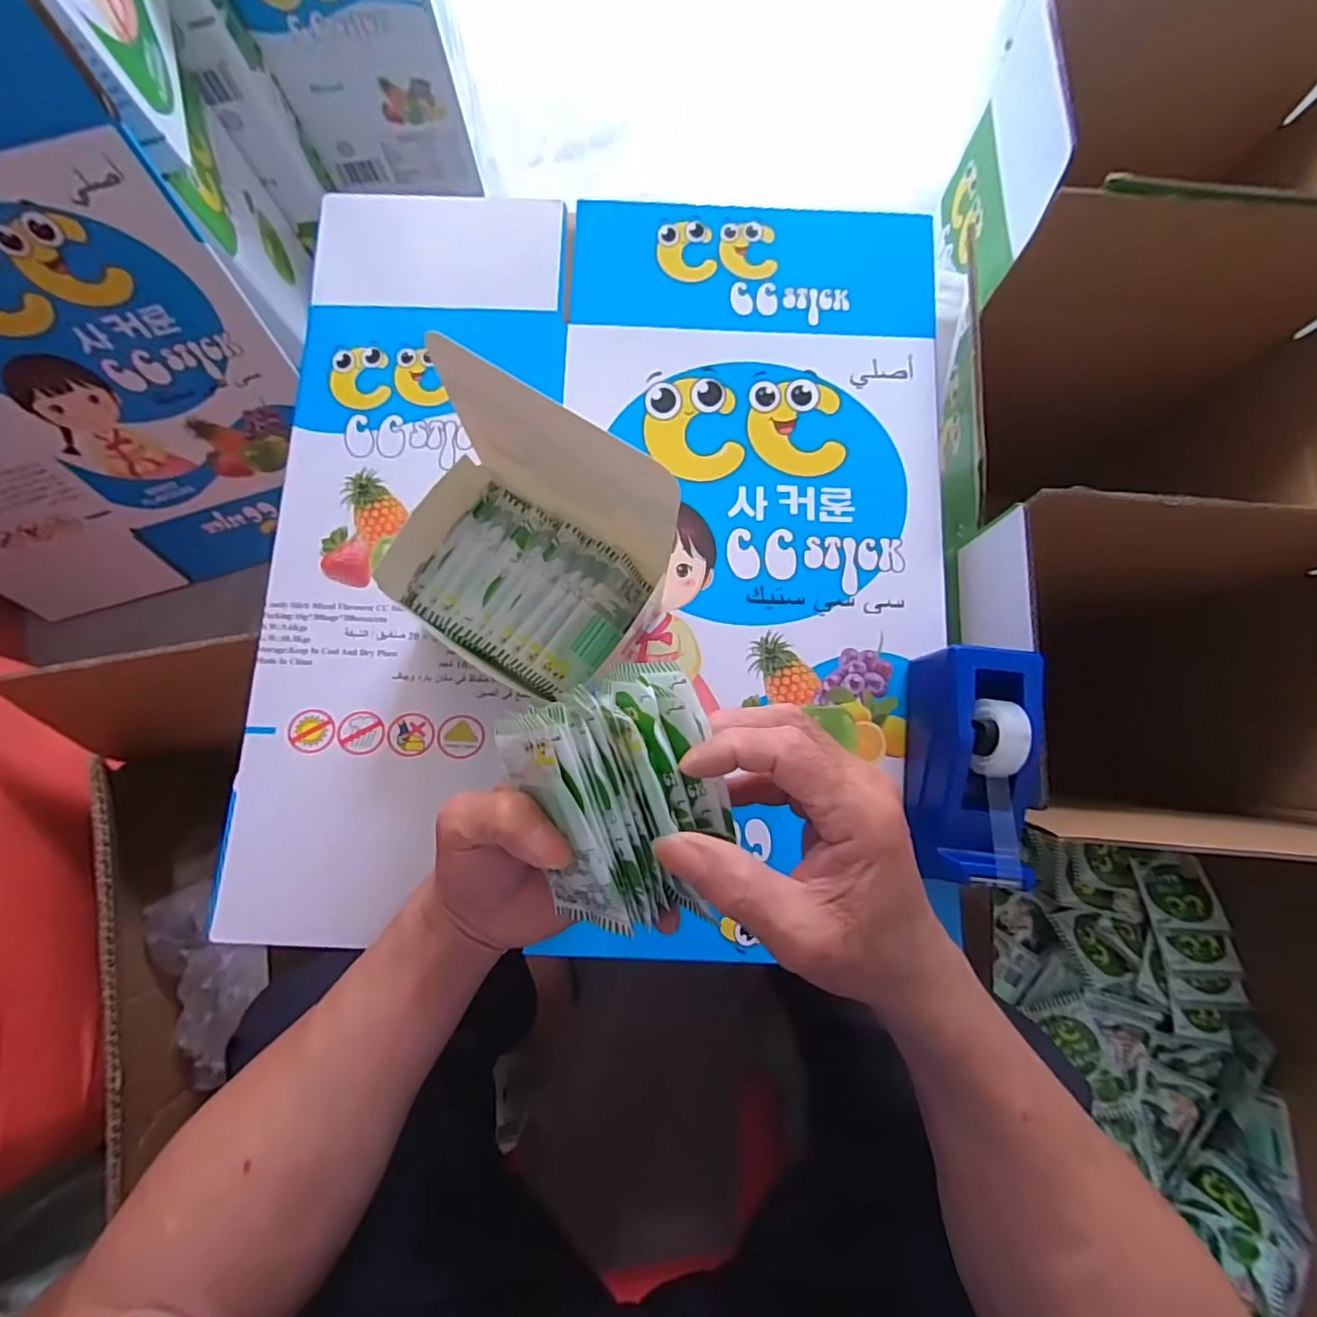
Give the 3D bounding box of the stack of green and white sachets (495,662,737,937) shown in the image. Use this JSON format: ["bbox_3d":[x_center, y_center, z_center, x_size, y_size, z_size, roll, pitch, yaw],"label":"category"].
[{"bbox_3d":[-0.014,0.062,0.263,0.083,0.035,0.106,-17,81,-4],"label":"stack of green and white sachets"}]

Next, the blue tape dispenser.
[{"bbox_3d":[0.203,0.069,0.384,0.064,0.070,0.145,3,80,0],"label":"blue tape dispenser"}]

